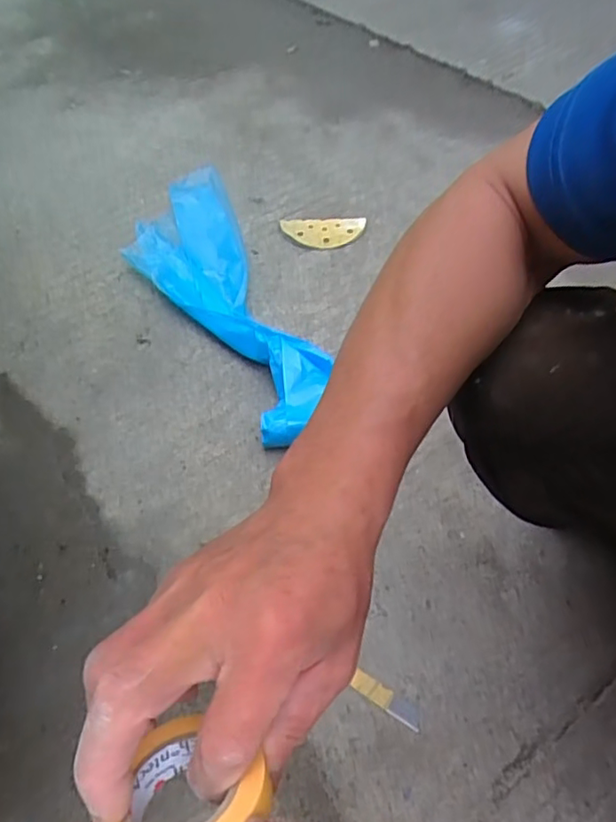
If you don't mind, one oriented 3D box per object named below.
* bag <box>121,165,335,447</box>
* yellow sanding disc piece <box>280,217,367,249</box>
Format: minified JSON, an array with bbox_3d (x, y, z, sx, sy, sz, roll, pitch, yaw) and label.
[{"bbox_3d":[-0.148,-0.204,0.905,0.190,0.051,0.650,-19,54,-12],"label":"bag"},{"bbox_3d":[0.030,-0.313,1.026,0.146,0.011,0.074,-4,60,-7],"label":"yellow sanding disc piece"}]

